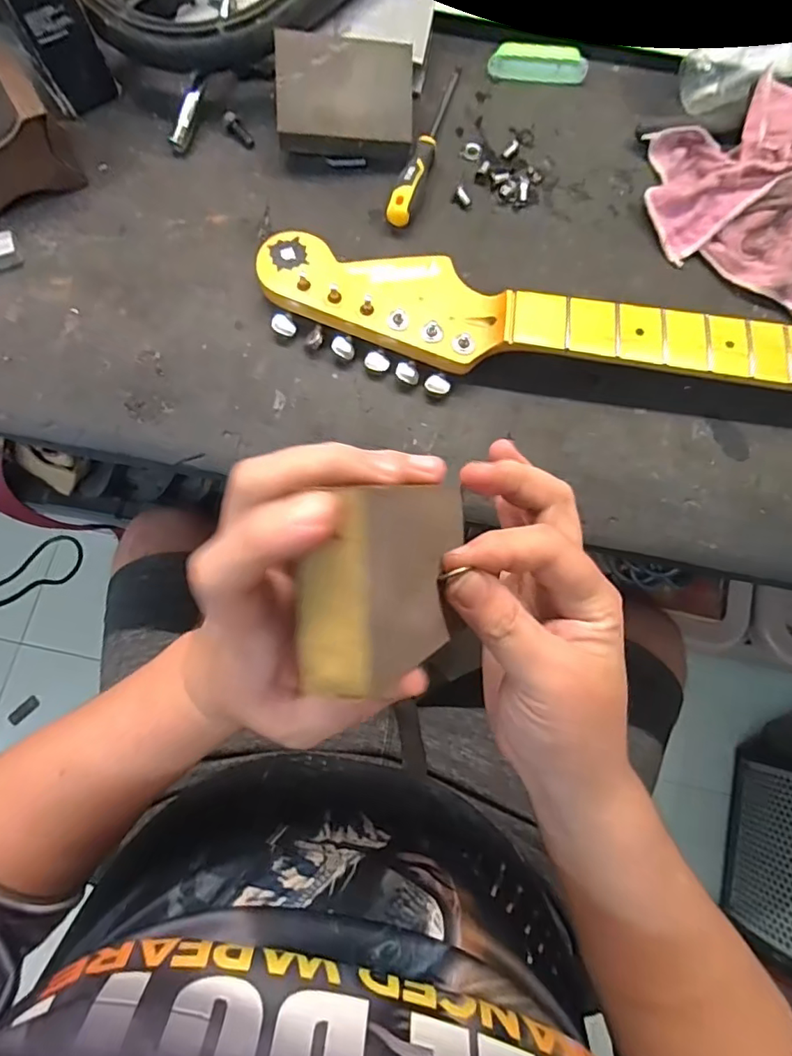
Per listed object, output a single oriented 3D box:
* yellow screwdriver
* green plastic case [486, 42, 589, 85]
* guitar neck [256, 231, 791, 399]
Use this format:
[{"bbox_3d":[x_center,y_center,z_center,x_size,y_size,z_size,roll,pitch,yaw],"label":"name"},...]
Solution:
[{"bbox_3d":[0.027,-0.308,0.417,0.017,0.026,0.166,19,76,2],"label":"yellow screwdriver"},{"bbox_3d":[0.120,-0.389,0.446,0.080,0.011,0.027,9,76,0],"label":"green plastic case"},{"bbox_3d":[0.221,-0.120,0.376,0.645,0.036,0.093,9,79,0],"label":"guitar neck"}]

